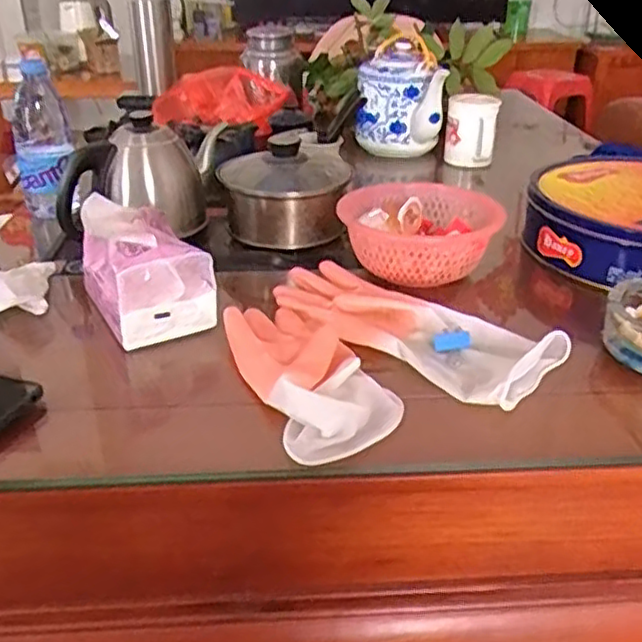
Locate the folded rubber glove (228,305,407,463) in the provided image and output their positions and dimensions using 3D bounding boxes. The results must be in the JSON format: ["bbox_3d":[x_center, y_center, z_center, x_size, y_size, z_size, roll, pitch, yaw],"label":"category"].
[{"bbox_3d":[-0.016,0.033,0.576,0.091,0.029,0.202,-13,32,-23],"label":"folded rubber glove"}]

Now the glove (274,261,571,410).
[{"bbox_3d":[0.081,0.001,0.647,0.270,0.029,0.117,22,36,33],"label":"glove"}]

